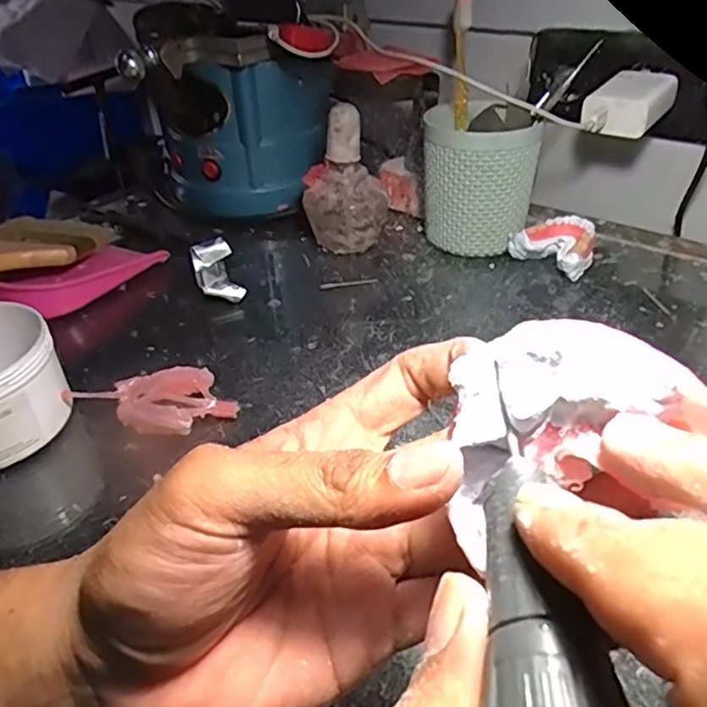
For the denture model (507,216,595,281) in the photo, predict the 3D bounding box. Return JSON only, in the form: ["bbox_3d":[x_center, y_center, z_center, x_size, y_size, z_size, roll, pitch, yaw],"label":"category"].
[{"bbox_3d":[0.171,-0.090,0.517,0.053,0.034,0.061,-32,45,-33],"label":"denture model"}]

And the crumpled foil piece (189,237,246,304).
[{"bbox_3d":[-0.113,-0.068,0.506,0.032,0.026,0.067,-14,38,-15],"label":"crumpled foil piece"}]

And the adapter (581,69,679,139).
[{"bbox_3d":[0.232,-0.209,0.512,0.051,0.034,0.078,28,46,35],"label":"adapter"}]

